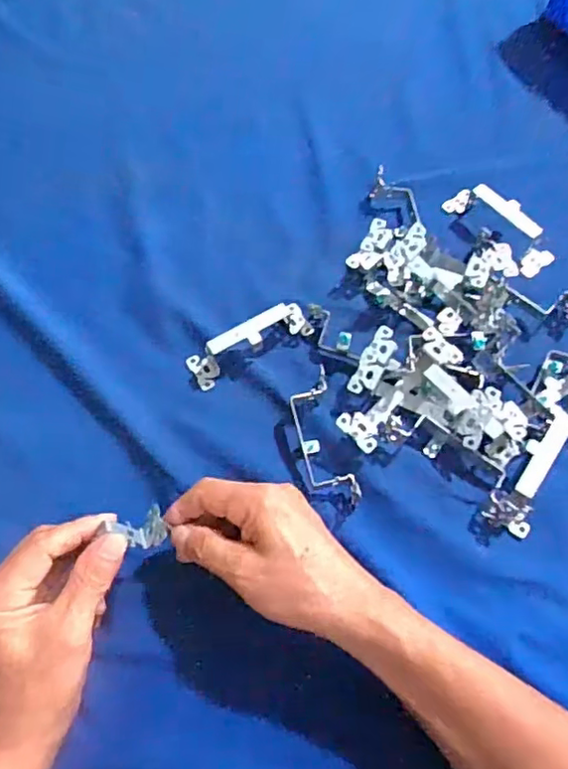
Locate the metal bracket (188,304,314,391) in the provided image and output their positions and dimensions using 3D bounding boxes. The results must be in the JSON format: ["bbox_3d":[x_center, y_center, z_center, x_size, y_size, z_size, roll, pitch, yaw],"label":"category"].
[{"bbox_3d":[-0.028,-0.038,0.489,0.103,0.032,0.032,-28,67,-13],"label":"metal bracket"}]

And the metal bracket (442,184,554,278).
[{"bbox_3d":[0.192,-0.143,0.531,0.028,0.041,0.105,-35,68,-15],"label":"metal bracket"}]

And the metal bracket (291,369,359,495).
[{"bbox_3d":[0.028,0.038,0.451,0.034,0.021,0.099,-12,64,-7],"label":"metal bracket"}]

